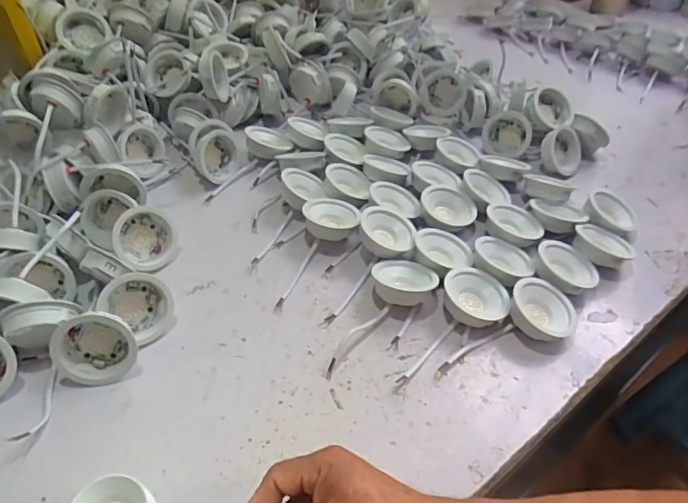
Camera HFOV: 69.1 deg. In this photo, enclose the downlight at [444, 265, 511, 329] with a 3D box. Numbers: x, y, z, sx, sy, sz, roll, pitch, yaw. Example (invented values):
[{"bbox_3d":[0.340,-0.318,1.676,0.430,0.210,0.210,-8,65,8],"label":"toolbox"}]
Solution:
[{"bbox_3d":[0.142,0.049,0.536,0.068,0.036,0.063,21,47,19],"label":"downlight"}]

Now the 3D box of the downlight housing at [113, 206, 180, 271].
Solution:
[{"bbox_3d":[-0.230,-0.015,0.580,0.070,0.071,0.021,-26,16,-34],"label":"downlight housing"}]

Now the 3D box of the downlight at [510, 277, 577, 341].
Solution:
[{"bbox_3d":[0.208,0.065,0.525,0.066,0.034,0.064,18,46,16],"label":"downlight"}]

